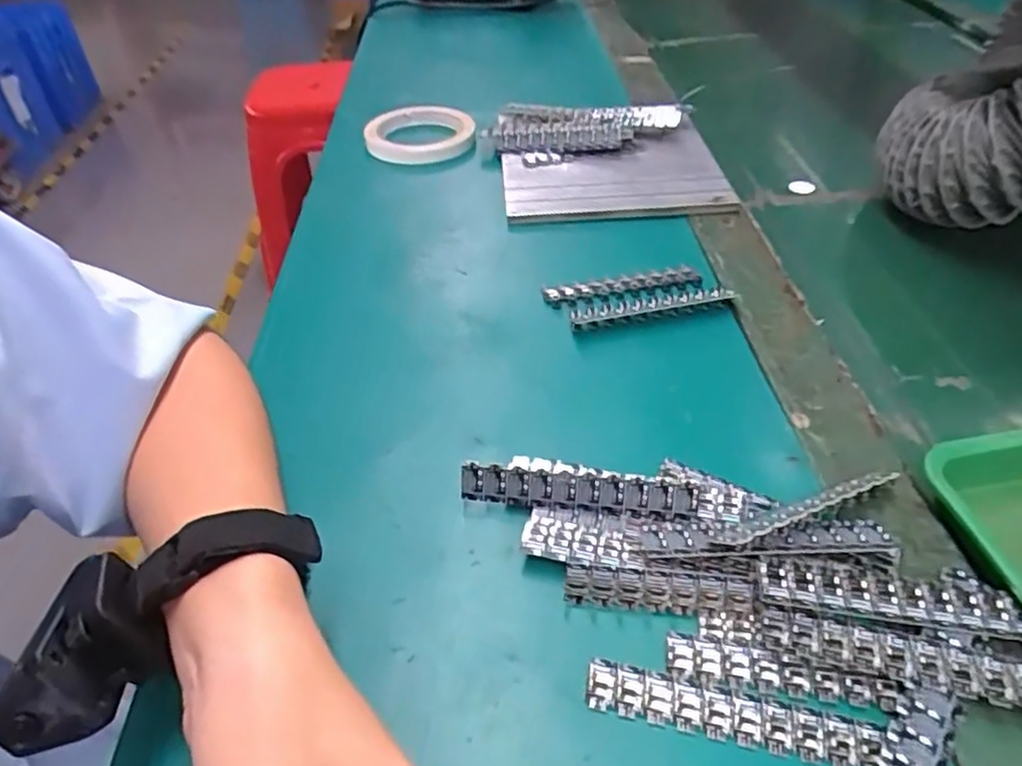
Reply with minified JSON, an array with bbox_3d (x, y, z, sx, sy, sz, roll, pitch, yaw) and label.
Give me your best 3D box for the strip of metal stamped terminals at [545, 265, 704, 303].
[{"bbox_3d":[0.075,-0.067,0.461,0.105,0.004,0.022,-9,42,-7],"label":"strip of metal stamped terminals"}]

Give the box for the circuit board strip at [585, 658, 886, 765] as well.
[{"bbox_3d":[0.081,0.125,0.256,0.104,0.004,0.019,8,43,12],"label":"circuit board strip"}]

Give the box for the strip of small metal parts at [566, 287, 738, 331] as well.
[{"bbox_3d":[0.091,-0.051,0.440,0.107,0.007,0.025,-10,42,-8],"label":"strip of small metal parts"}]

